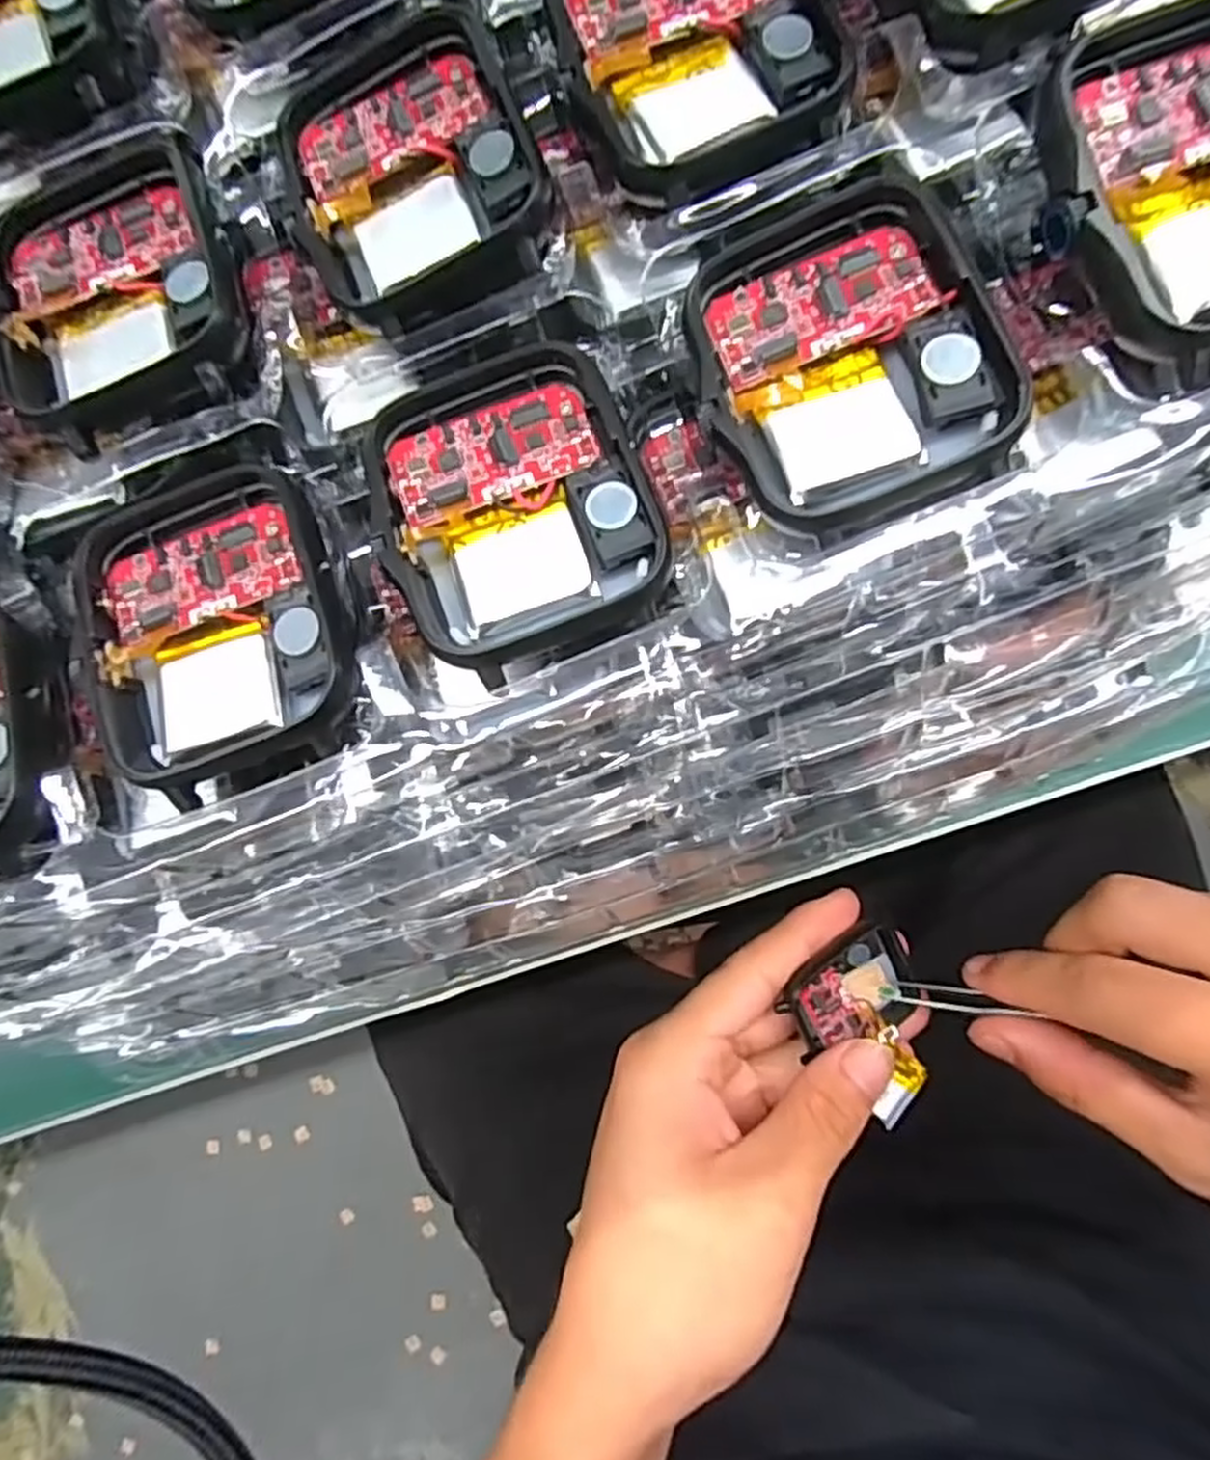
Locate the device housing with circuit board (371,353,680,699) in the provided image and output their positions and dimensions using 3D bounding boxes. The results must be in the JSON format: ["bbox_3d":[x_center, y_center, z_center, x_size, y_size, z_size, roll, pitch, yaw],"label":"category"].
[{"bbox_3d":[-0.014,-0.033,0.111,0.037,0.006,0.046,-21,82,3],"label":"device housing with circuit board"}]

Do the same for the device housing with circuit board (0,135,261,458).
[{"bbox_3d":[-0.077,-0.069,0.119,0.037,0.008,0.050,-18,82,3],"label":"device housing with circuit board"}]

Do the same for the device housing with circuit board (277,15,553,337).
[{"bbox_3d":[-0.030,-0.086,0.117,0.037,0.004,0.048,-21,82,3],"label":"device housing with circuit board"}]

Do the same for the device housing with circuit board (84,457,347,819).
[{"bbox_3d":[-0.058,-0.015,0.113,0.037,0.009,0.047,-23,82,2],"label":"device housing with circuit board"}]

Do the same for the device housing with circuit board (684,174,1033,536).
[{"bbox_3d":[0.033,-0.052,0.106,0.038,0.006,0.044,-19,82,3],"label":"device housing with circuit board"}]

